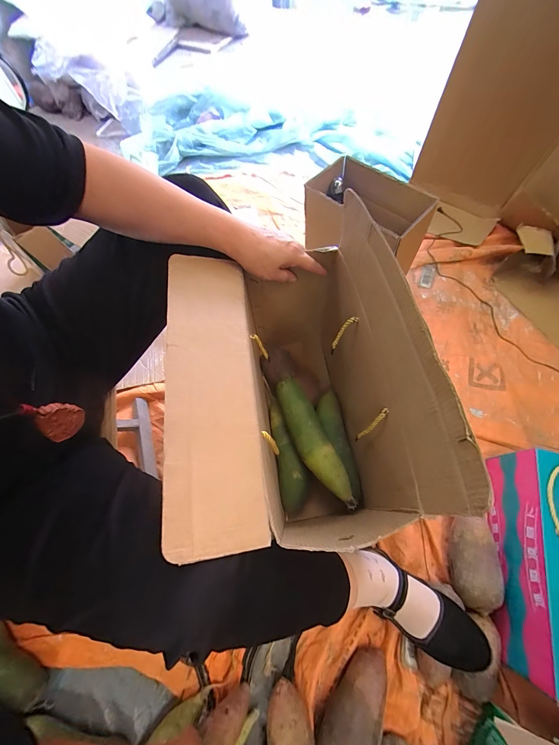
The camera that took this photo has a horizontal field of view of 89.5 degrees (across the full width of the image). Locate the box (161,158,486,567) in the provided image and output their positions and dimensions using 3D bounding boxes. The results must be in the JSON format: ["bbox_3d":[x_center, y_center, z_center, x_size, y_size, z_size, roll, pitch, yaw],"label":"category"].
[{"bbox_3d":[0.006,0.016,0.395,0.245,0.324,0.364,-6,65,-1],"label":"box"}]

